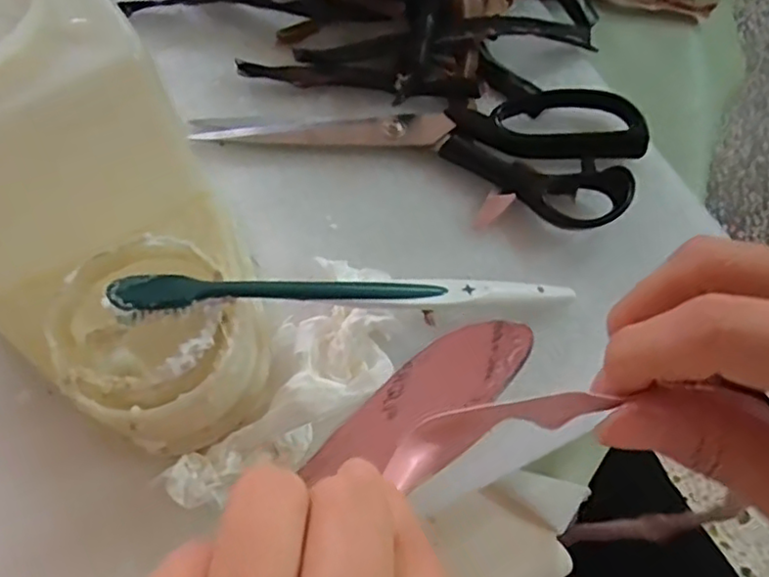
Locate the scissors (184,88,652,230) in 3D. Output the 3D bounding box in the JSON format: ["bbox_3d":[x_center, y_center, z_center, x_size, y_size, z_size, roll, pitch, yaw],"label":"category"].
[{"bbox_3d":[0.020,-0.084,0.323,0.209,0.016,0.079,16,66,5],"label":"scissors"}]

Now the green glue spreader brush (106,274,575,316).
[{"bbox_3d":[-0.008,0.003,0.257,0.184,0.006,0.014,0,65,-18],"label":"green glue spreader brush"}]

